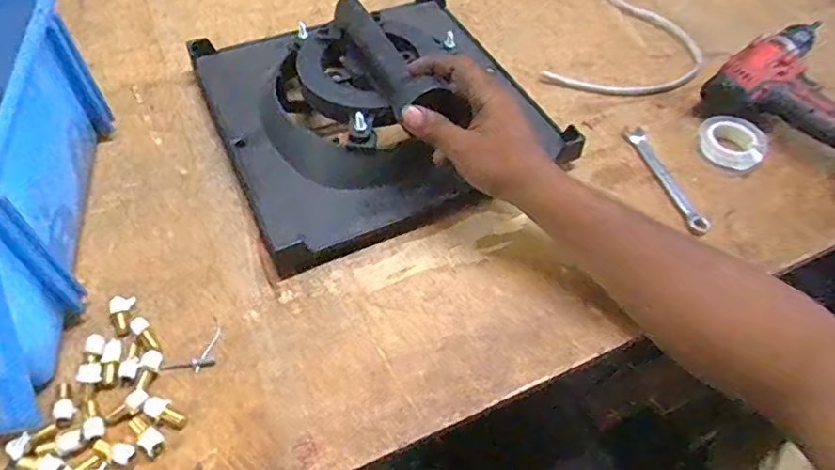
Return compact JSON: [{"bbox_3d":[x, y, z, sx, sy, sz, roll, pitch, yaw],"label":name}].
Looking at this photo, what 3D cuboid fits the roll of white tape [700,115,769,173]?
[{"bbox_3d":[0.303,-0.089,0.538,0.061,0.020,0.053,20,55,12],"label":"roll of white tape"}]

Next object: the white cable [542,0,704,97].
[{"bbox_3d":[0.256,-0.231,0.652,0.145,0.015,0.250,23,55,14],"label":"white cable"}]

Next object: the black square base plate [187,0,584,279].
[{"bbox_3d":[-0.041,-0.152,0.529,0.292,0.111,0.288,-20,56,-17],"label":"black square base plate"}]

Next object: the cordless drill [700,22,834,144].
[{"bbox_3d":[0.402,-0.128,0.536,0.168,0.073,0.202,-29,59,-22],"label":"cordless drill"}]

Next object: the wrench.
[{"bbox_3d":[0.231,-0.053,0.522,0.017,0.009,0.126,-11,54,-11],"label":"wrench"}]

